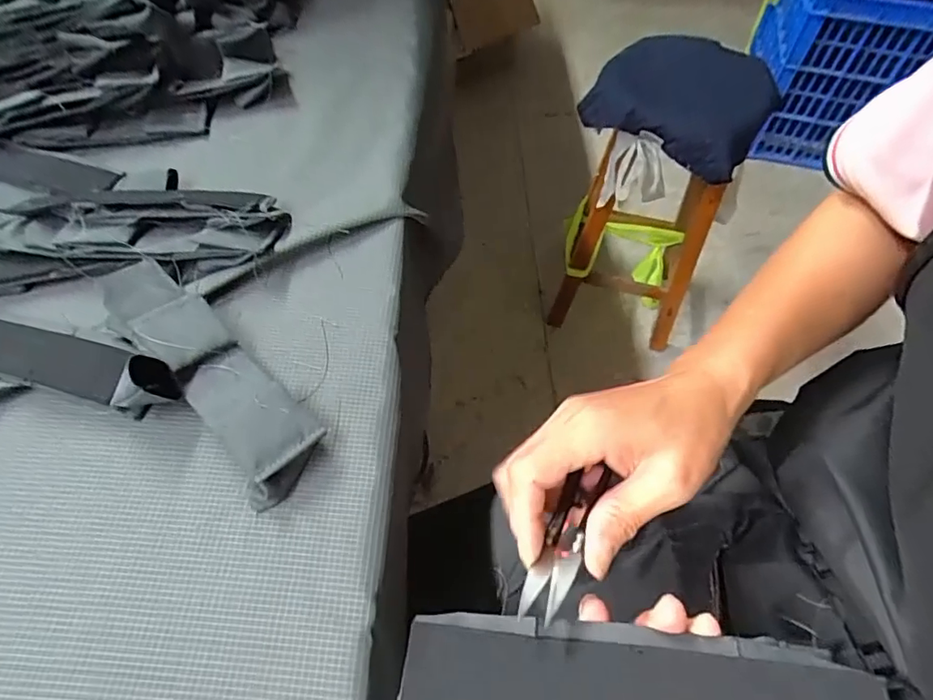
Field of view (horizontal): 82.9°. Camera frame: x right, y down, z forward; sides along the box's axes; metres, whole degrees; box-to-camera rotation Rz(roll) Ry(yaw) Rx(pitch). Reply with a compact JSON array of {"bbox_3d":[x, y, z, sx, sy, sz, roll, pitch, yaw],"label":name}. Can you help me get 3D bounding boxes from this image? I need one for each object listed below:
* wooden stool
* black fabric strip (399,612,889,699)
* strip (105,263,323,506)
[{"bbox_3d":[0.353,-0.289,1.064,0.272,0.555,0.276,19,58,13],"label":"wooden stool"},{"bbox_3d":[0.065,0.132,0.203,0.178,0.009,0.048,1,49,7],"label":"black fabric strip"},{"bbox_3d":[-0.170,0.004,0.335,0.051,0.012,0.210,-39,64,-23],"label":"strip"}]

